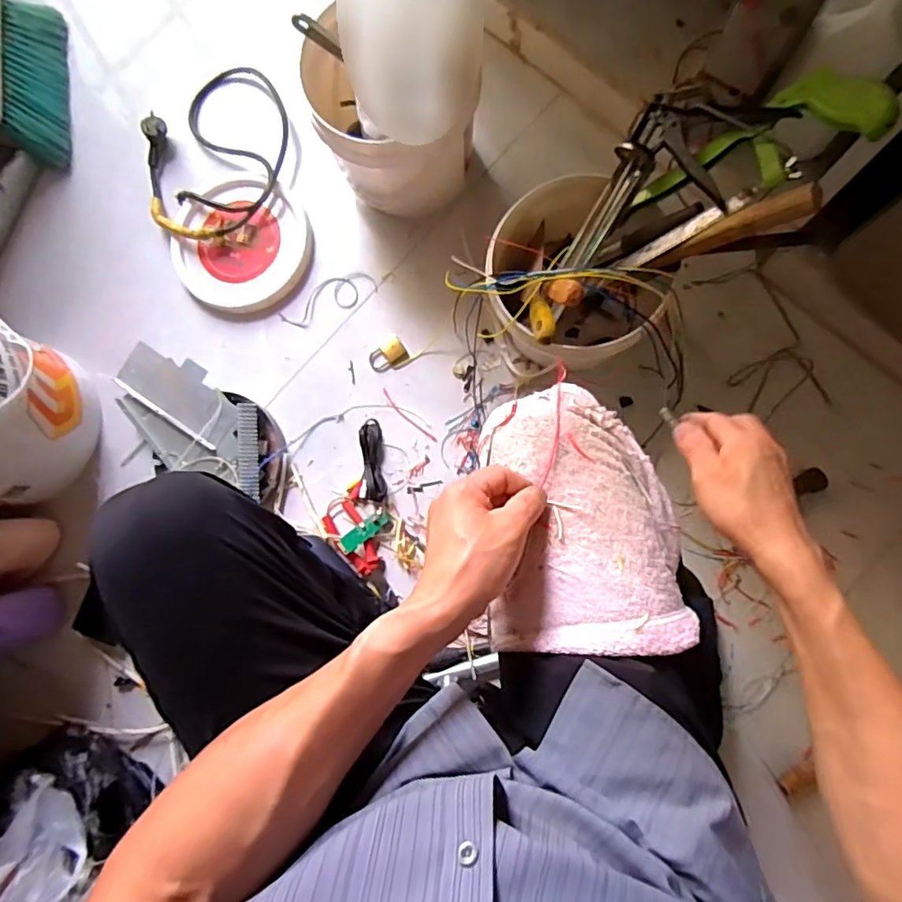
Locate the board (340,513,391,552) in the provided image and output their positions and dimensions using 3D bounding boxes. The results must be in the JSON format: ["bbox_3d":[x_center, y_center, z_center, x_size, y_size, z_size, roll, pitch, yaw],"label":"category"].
[{"bbox_3d":[-0.126,0.117,0.819,0.080,0.007,0.023,-35,82,-11],"label":"board"}]

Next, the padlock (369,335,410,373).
[{"bbox_3d":[-0.098,-0.149,0.865,0.060,0.011,0.045,-34,82,1],"label":"padlock"}]

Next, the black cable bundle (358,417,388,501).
[{"bbox_3d":[-0.117,0.014,0.838,0.039,0.018,0.121,-2,84,6],"label":"black cable bundle"}]

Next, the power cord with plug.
[{"bbox_3d":[-0.382,-0.479,0.888,0.245,0.038,0.277,39,89,8],"label":"power cord with plug"}]

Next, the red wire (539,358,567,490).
[{"bbox_3d":[0.091,-0.030,0.485,0.009,0.011,0.135,9,58,7],"label":"red wire"}]

